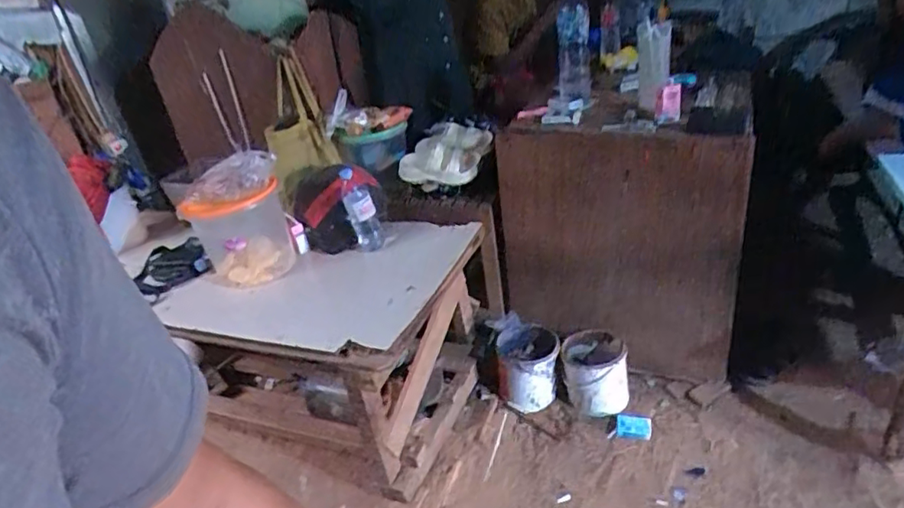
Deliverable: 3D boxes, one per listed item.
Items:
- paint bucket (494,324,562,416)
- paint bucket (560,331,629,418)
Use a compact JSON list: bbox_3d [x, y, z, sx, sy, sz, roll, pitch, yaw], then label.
[{"bbox_3d":[0.238,0.357,1.881,0.184,0.206,0.194,-6,30,3],"label":"paint bucket"},{"bbox_3d":[0.428,0.361,1.809,0.190,0.196,0.178,0,31,12],"label":"paint bucket"}]

